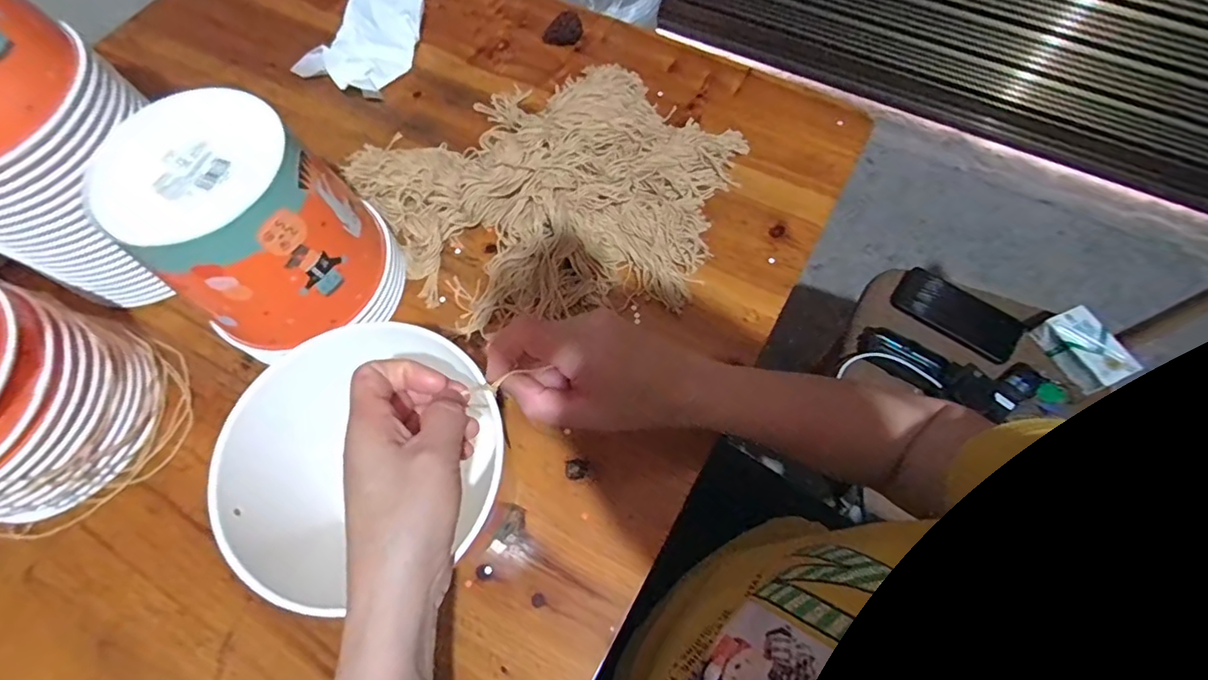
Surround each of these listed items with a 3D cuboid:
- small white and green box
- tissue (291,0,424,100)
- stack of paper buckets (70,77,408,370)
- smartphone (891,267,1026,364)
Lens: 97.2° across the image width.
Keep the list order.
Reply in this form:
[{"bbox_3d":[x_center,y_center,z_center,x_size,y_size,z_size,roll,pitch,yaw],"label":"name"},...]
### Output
[{"bbox_3d":[0.660,0.013,0.733,0.068,0.042,0.109,-28,69,-9],"label":"small white and green box"},{"bbox_3d":[-0.267,-0.344,0.596,0.100,0.056,0.145,25,71,12],"label":"tissue"},{"bbox_3d":[-0.265,-0.082,0.427,0.150,0.164,0.145,-41,71,-15],"label":"stack of paper buckets"},{"bbox_3d":[0.522,-0.041,0.784,0.174,0.011,0.086,35,71,15],"label":"smartphone"}]

